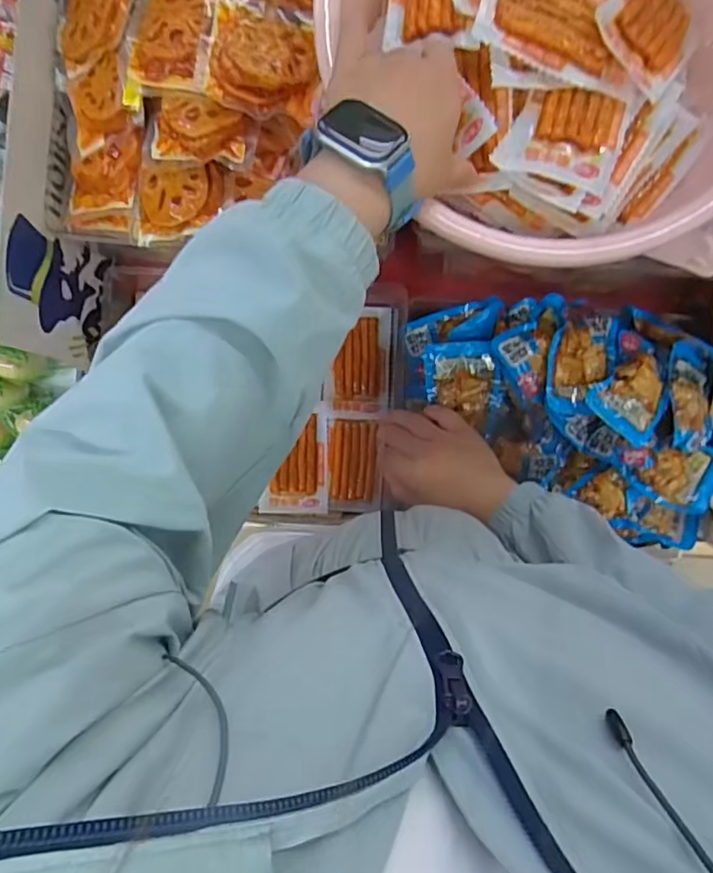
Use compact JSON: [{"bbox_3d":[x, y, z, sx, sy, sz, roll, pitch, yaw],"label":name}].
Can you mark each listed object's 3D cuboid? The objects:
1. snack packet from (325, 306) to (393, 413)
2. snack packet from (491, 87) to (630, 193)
[{"bbox_3d":[0.007,-0.083,0.621,0.059,0.012,0.113,3,90,2],"label":"snack packet"},{"bbox_3d":[0.143,-0.209,0.402,0.078,0.015,0.068,16,90,2],"label":"snack packet"}]

